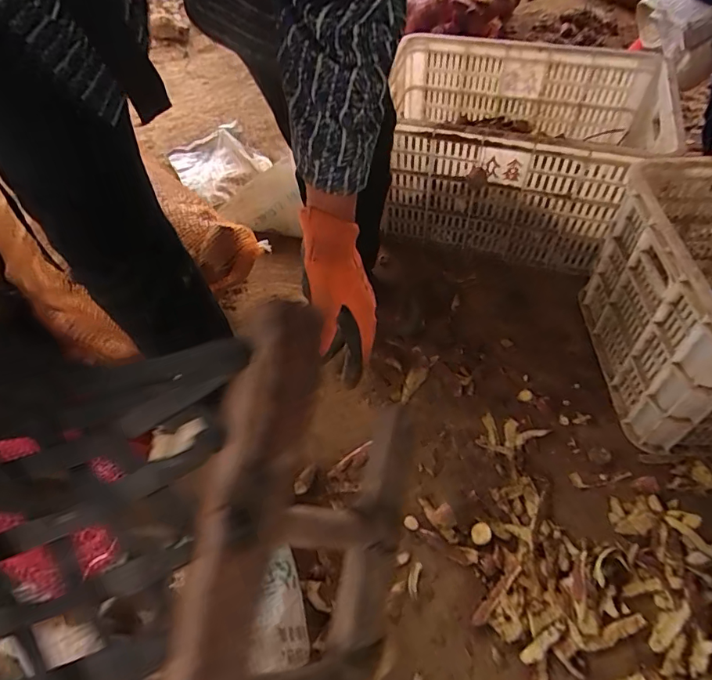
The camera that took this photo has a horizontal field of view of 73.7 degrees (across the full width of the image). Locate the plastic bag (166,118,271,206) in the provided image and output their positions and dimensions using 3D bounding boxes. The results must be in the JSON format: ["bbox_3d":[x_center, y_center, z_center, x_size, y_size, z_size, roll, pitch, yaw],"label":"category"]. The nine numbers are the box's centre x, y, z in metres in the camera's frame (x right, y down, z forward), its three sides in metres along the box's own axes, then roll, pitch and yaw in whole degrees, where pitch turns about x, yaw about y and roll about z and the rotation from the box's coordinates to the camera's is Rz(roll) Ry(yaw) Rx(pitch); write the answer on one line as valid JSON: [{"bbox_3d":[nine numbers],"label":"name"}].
[{"bbox_3d":[-0.342,-0.448,1.185,0.190,0.061,0.258,-31,56,-20],"label":"plastic bag"}]

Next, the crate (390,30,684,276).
[{"bbox_3d":[0.345,-0.383,0.992,0.449,0.282,0.378,15,54,14],"label":"crate"}]

